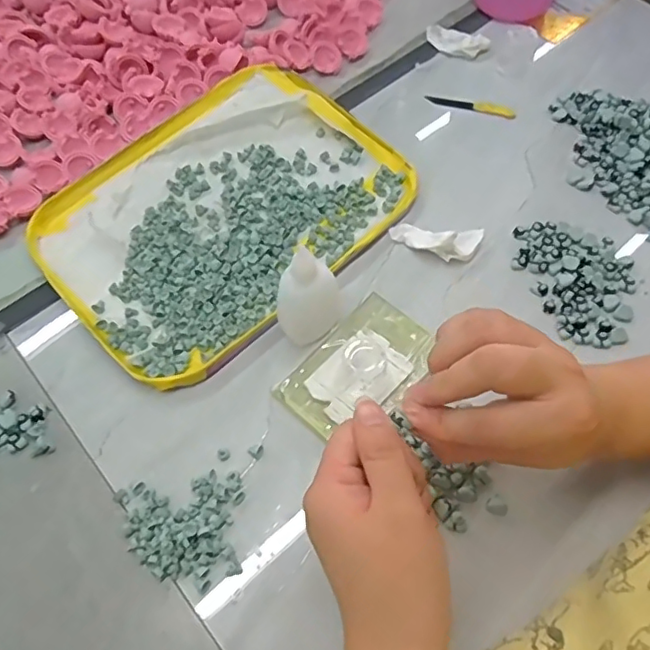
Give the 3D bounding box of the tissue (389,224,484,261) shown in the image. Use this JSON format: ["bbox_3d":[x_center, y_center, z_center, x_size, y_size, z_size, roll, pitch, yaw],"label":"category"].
[{"bbox_3d":[0.085,-0.067,0.436,0.067,0.025,0.026,12,64,5],"label":"tissue"}]

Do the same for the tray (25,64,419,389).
[{"bbox_3d":[-0.082,-0.096,0.457,0.208,0.017,0.271,42,70,18],"label":"tray"}]

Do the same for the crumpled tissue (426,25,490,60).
[{"bbox_3d":[0.126,-0.273,0.552,0.062,0.011,0.028,25,66,11],"label":"crumpled tissue"}]

